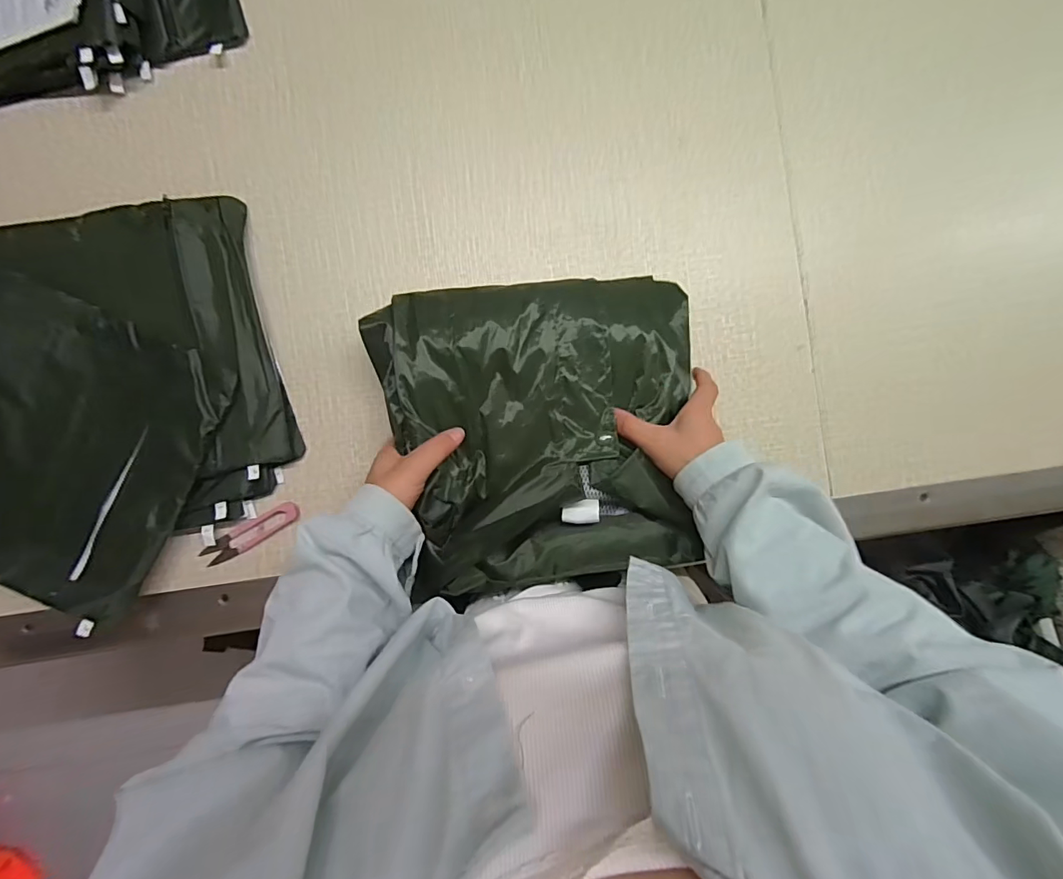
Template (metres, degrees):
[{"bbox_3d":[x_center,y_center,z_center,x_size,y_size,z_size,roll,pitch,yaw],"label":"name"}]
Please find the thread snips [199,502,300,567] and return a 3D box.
[{"bbox_3d":[-0.276,0.093,0.475,0.102,0.010,0.026,-31,88,-3],"label":"thread snips"}]

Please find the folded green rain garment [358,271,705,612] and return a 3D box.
[{"bbox_3d":[0.013,-0.012,0.417,0.271,0.049,0.255,-6,87,-2],"label":"folded green rain garment"}]

